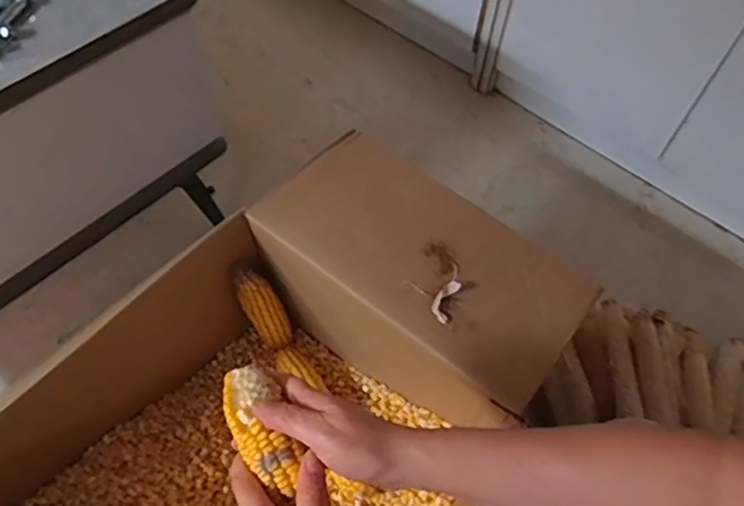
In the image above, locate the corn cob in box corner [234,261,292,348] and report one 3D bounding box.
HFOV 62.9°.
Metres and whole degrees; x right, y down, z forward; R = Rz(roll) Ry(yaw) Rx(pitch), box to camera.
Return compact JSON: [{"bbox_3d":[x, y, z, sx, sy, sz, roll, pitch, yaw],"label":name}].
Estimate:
[{"bbox_3d":[-0.155,0.076,0.857,0.045,0.165,0.051,26,57,40],"label":"corn cob in box corner"}]

